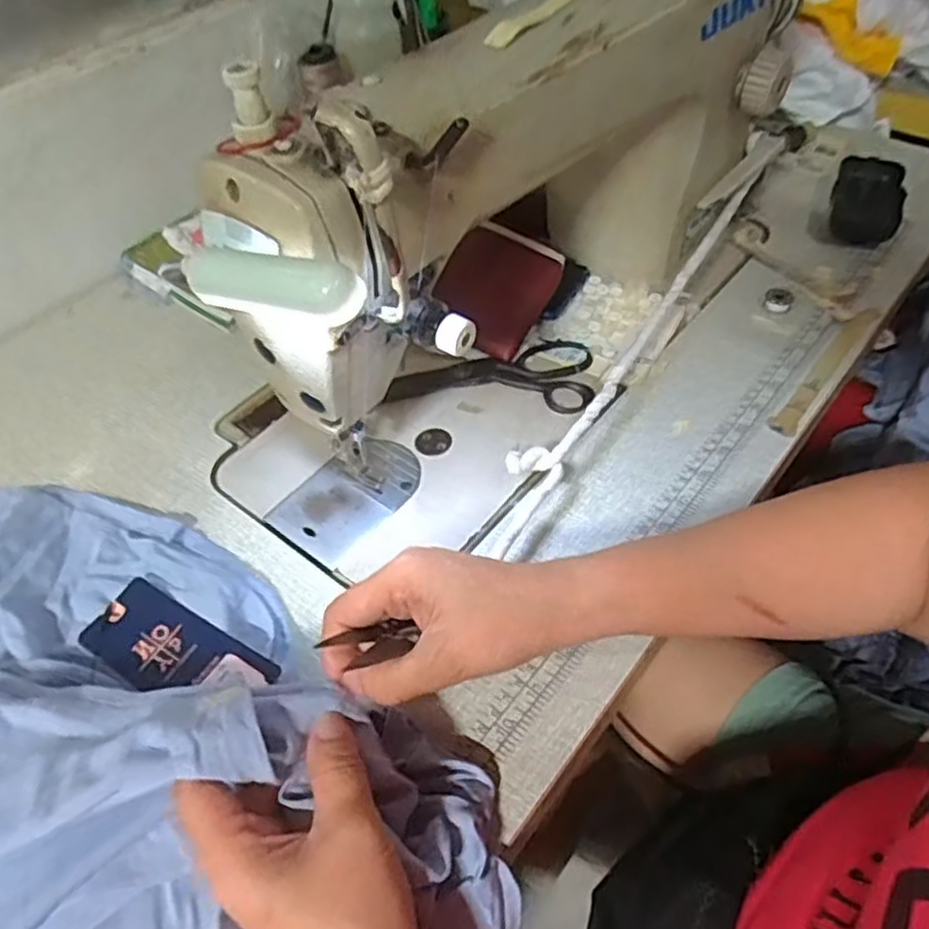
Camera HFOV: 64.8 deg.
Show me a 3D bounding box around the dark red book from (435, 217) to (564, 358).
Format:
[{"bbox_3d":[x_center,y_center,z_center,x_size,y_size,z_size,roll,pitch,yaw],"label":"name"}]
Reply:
[{"bbox_3d":[0.023,-0.132,0.543,0.077,0.006,0.091,29,82,-5],"label":"dark red book"}]

